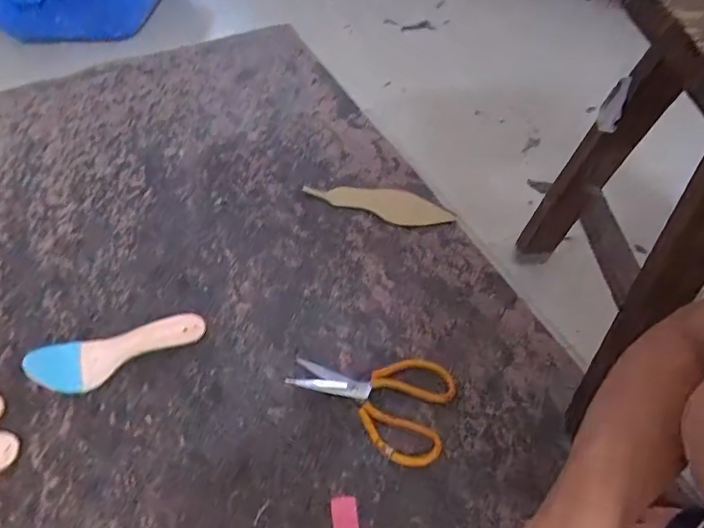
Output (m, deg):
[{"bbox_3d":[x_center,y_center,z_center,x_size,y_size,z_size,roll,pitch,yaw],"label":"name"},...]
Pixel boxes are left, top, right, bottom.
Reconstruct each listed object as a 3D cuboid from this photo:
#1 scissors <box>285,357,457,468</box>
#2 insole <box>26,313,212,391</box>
[{"bbox_3d":[0.022,0.166,0.645,0.203,0.011,0.133,14,52,15],"label":"scissors"},{"bbox_3d":[-0.311,0.110,0.680,0.217,0.048,0.070,-17,50,-27],"label":"insole"}]

